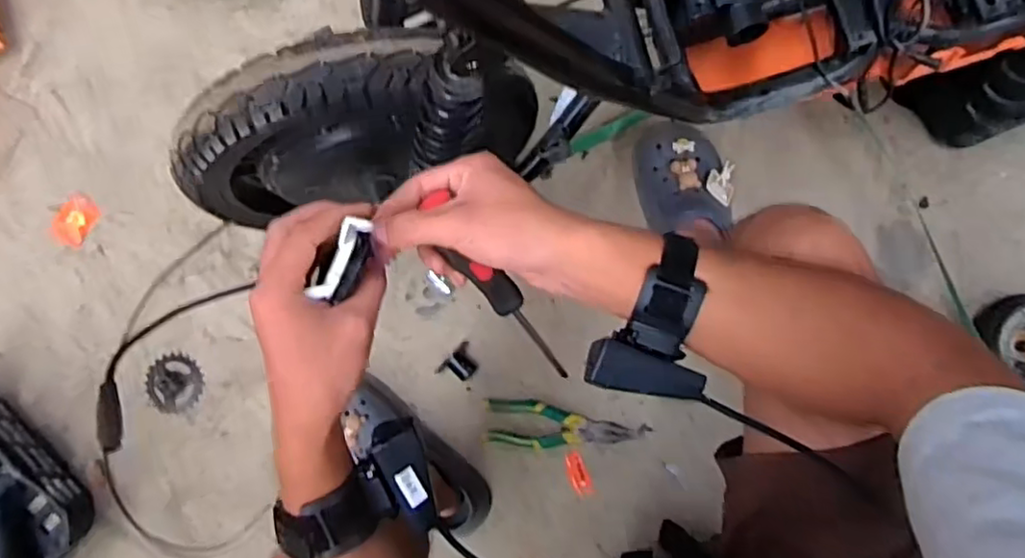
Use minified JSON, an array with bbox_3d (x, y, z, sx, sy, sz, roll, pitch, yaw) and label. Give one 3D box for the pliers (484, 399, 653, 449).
[{"bbox_3d":[0.071,0.201,0.892,0.214,0.023,0.061,7,86,6],"label":"pliers"}]

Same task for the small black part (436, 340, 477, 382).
[{"bbox_3d":[-0.071,0.118,0.912,0.039,0.015,0.057,45,90,7],"label":"small black part"}]

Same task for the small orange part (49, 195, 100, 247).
[{"bbox_3d":[-0.652,-0.088,0.994,0.053,0.015,0.073,32,88,7],"label":"small orange part"}]

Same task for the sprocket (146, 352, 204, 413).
[{"bbox_3d":[-0.489,0.149,0.964,0.075,0.013,0.083,-17,88,-12],"label":"sprocket"}]

